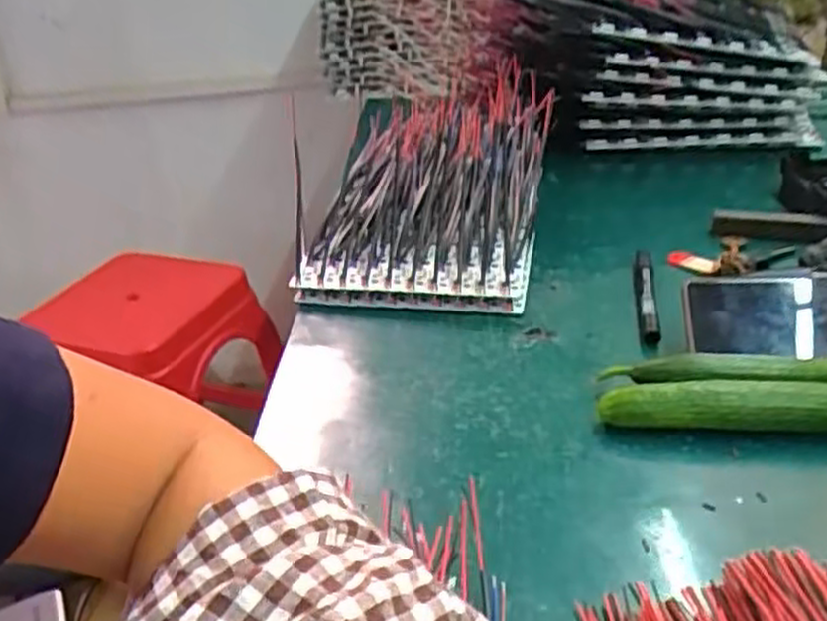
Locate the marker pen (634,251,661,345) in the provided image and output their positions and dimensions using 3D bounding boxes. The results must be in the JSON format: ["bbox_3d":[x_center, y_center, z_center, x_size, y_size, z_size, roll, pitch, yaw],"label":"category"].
[{"bbox_3d":[0.191,-0.014,0.650,0.015,0.017,0.127,1,32,11],"label":"marker pen"}]

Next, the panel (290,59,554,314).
[{"bbox_3d":[0.020,-0.135,0.802,0.217,0.100,0.382,2,32,13],"label":"panel"}]

